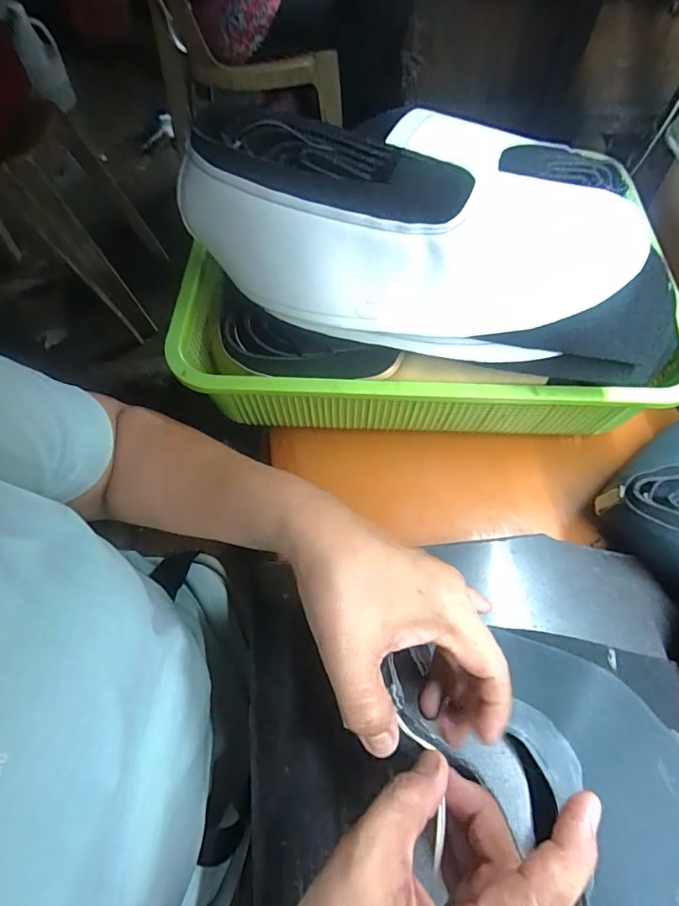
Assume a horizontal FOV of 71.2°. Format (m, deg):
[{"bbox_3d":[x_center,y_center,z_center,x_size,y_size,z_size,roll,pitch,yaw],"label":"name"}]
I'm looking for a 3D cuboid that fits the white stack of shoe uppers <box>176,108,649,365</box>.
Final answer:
[{"bbox_3d":[0.035,-0.150,0.309,0.268,0.107,0.116,14,62,7],"label":"white stack of shoe uppers"}]

